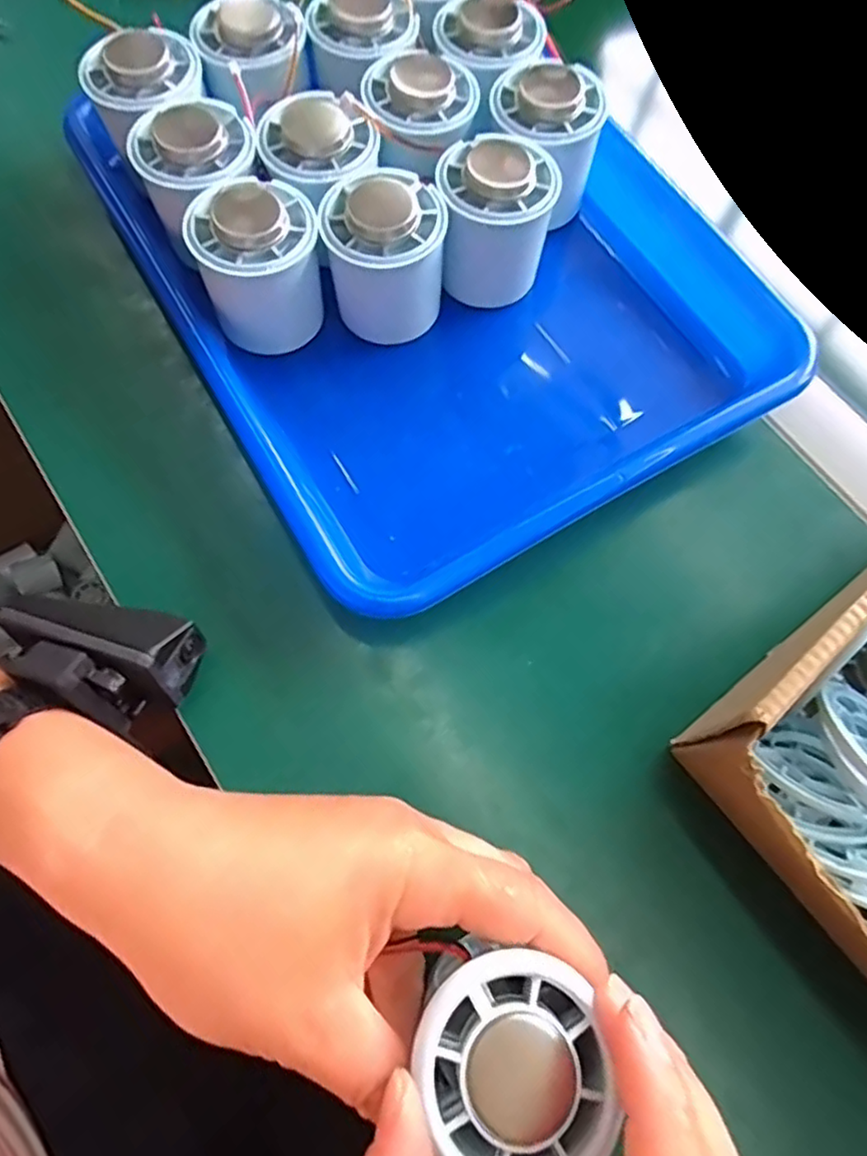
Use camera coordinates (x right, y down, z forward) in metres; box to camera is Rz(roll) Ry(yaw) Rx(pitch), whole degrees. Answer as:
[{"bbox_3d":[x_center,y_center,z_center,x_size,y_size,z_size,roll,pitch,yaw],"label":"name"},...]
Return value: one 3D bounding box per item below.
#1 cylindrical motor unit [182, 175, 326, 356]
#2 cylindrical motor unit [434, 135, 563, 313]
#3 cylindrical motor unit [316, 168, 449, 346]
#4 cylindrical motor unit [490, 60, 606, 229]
[{"bbox_3d":[-0.079,-0.141,0.290,0.051,0.062,0.049,1,68,-3],"label":"cylindrical motor unit"},{"bbox_3d":[0.028,-0.167,0.299,0.051,0.055,0.048,1,68,-3],"label":"cylindrical motor unit"},{"bbox_3d":[-0.022,-0.151,0.293,0.054,0.057,0.050,8,68,0],"label":"cylindrical motor unit"},{"bbox_3d":[0.054,-0.217,0.318,0.050,0.055,0.052,1,68,-3],"label":"cylindrical motor unit"}]

